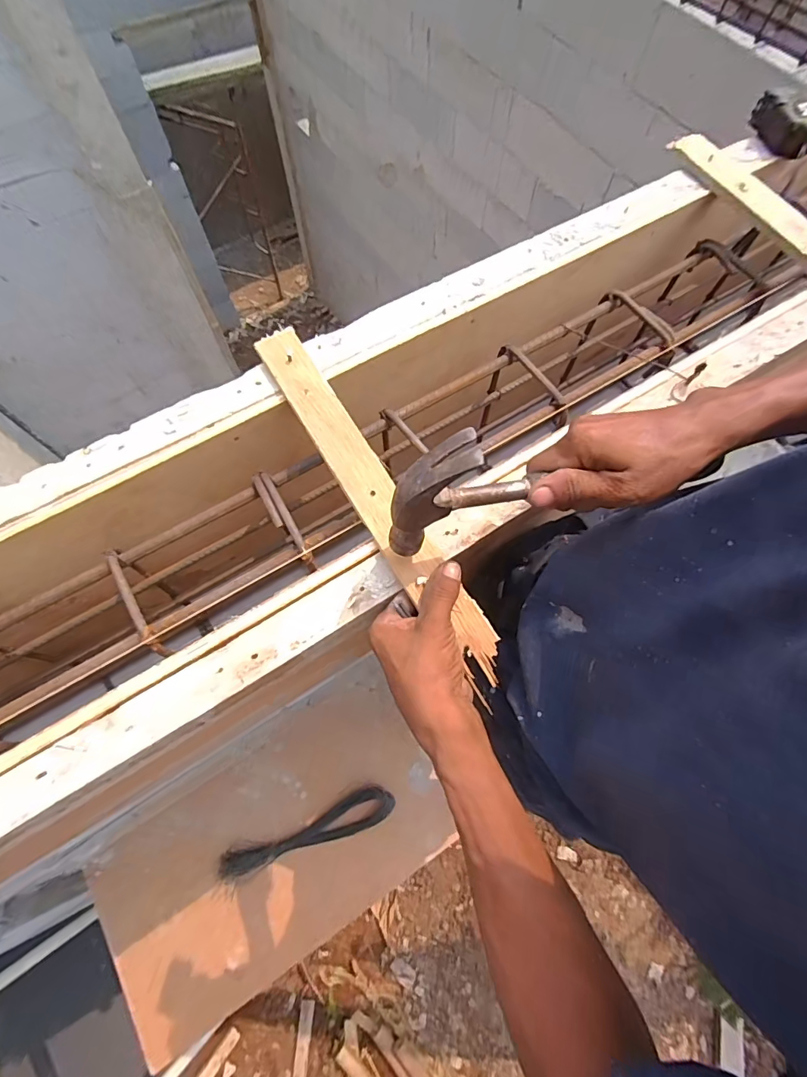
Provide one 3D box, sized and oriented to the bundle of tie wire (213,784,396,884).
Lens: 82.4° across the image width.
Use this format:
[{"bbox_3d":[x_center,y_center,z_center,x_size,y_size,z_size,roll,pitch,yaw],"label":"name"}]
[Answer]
[{"bbox_3d":[-0.238,0.735,1.134,0.448,0.072,0.089,-21,69,-8],"label":"bundle of tie wire"}]

